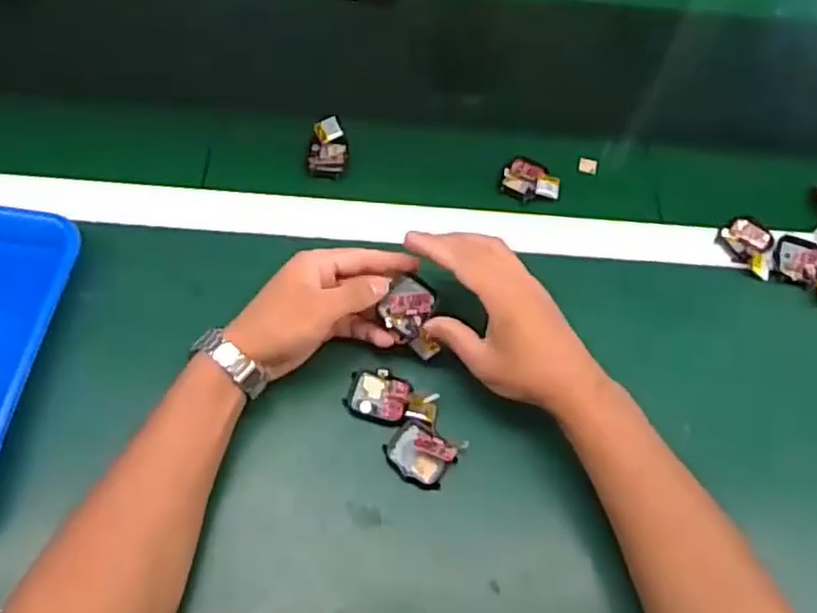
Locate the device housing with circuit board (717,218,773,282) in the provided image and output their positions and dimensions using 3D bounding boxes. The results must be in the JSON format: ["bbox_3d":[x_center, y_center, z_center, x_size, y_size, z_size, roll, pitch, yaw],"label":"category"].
[{"bbox_3d":[0.297,-0.054,0.607,0.052,0.012,0.045,35,65,14],"label":"device housing with circuit board"}]

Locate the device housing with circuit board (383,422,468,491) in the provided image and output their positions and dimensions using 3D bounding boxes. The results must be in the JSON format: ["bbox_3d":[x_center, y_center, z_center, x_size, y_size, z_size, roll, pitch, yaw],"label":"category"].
[{"bbox_3d":[0.009,0.107,0.504,0.050,0.014,0.038,26,63,10],"label":"device housing with circuit board"}]

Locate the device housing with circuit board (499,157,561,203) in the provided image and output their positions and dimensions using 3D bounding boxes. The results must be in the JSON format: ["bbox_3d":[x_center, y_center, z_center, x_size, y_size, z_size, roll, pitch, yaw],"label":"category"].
[{"bbox_3d":[0.112,-0.118,0.635,0.050,0.016,0.046,13,61,3],"label":"device housing with circuit board"}]

